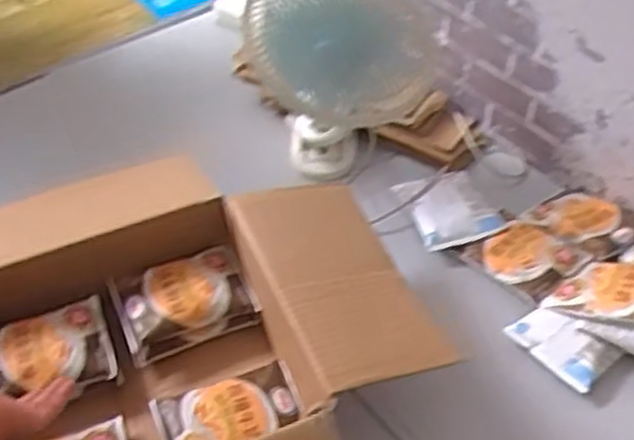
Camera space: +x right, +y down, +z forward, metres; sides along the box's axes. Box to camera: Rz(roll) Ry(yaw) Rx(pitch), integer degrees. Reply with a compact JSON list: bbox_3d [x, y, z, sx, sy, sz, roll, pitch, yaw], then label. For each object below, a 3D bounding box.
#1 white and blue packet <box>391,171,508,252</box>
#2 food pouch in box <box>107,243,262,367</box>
[{"bbox_3d":[0.157,-0.016,0.932,0.098,0.021,0.120,-11,47,-8],"label":"white and blue packet"},{"bbox_3d":[-0.137,0.080,0.806,0.138,0.022,0.100,-15,47,-11],"label":"food pouch in box"}]

